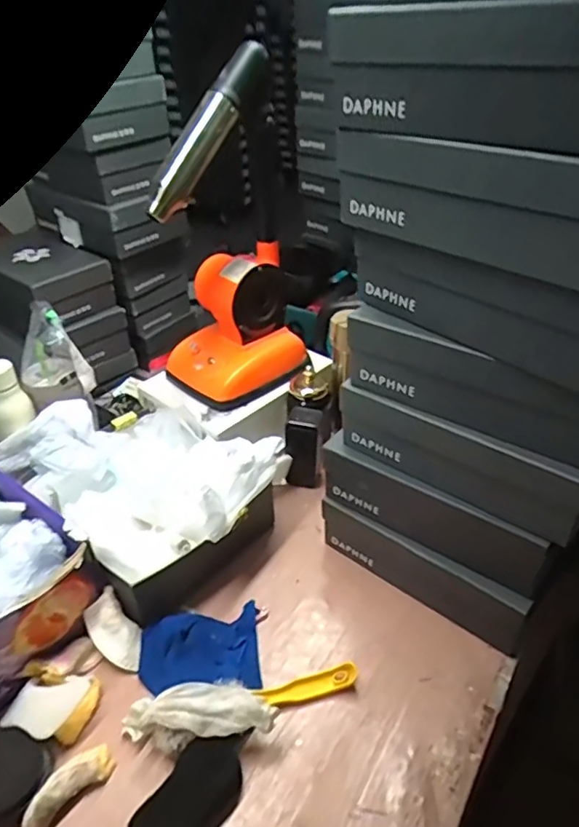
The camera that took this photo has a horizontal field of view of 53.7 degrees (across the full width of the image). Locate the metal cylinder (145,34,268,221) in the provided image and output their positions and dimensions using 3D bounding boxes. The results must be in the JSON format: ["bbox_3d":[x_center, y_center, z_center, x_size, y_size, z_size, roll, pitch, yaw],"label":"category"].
[{"bbox_3d":[-0.112,-0.384,0.778,0.042,0.268,0.055,37,7,41],"label":"metal cylinder"}]

